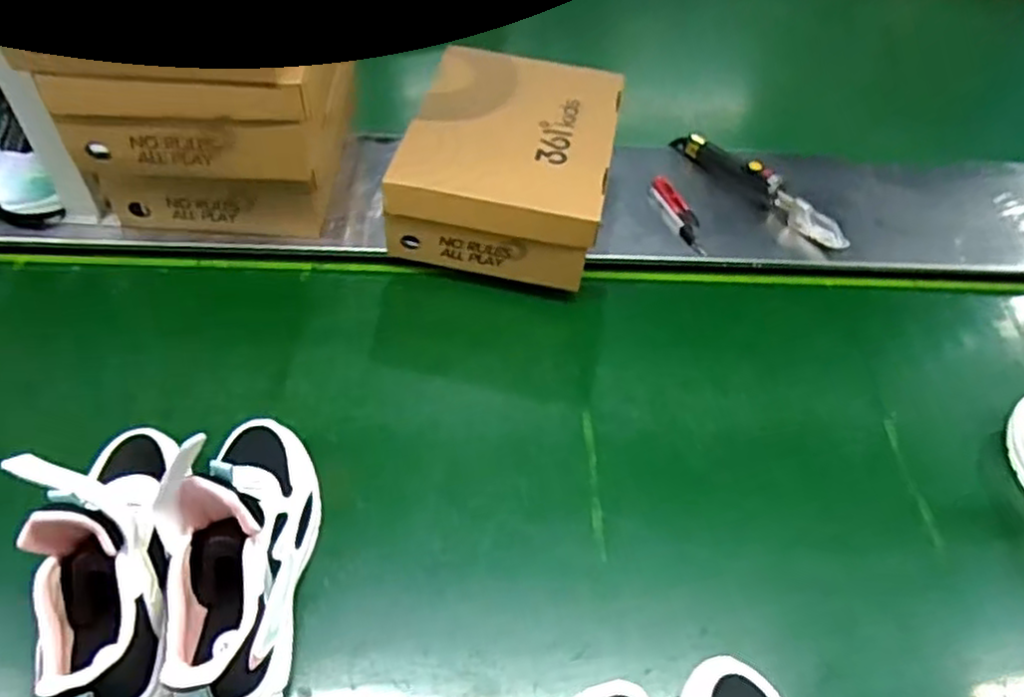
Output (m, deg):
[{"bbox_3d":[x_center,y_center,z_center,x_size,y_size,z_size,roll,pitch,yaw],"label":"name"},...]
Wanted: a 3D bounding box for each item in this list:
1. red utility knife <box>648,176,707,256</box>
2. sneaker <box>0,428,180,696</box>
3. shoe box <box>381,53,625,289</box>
[{"bbox_3d":[0.224,-0.180,0.940,0.040,0.022,0.139,-14,52,-16],"label":"red utility knife"},{"bbox_3d":[-0.316,0.159,0.546,0.080,0.157,0.252,-11,52,-14],"label":"sneaker"},{"bbox_3d":[0.001,-0.234,0.881,0.243,0.129,0.285,10,50,3],"label":"shoe box"}]

